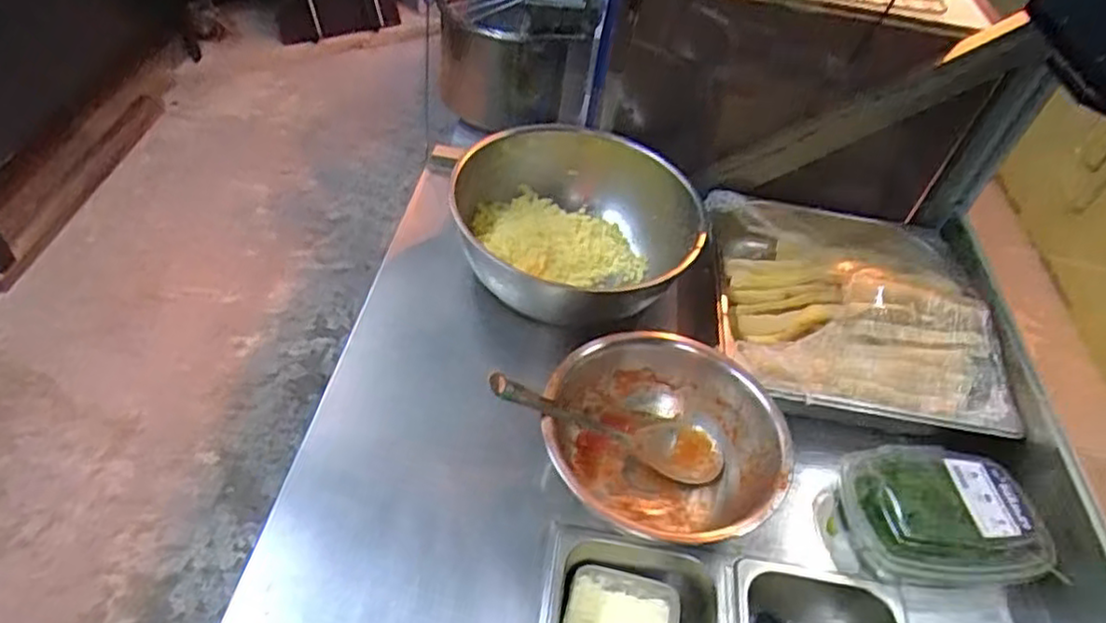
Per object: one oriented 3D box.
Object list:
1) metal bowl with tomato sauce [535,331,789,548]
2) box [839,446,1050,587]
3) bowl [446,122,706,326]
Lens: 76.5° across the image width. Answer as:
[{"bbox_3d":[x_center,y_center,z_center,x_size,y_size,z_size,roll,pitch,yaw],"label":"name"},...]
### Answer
[{"bbox_3d":[0.116,0.119,0.709,0.234,0.086,0.213,5,46,-5],"label":"metal bowl with tomato sauce"},{"bbox_3d":[0.384,0.198,0.697,0.185,0.055,0.138,9,46,-2],"label":"box"},{"bbox_3d":[0.040,-0.105,0.904,0.317,0.100,0.321,5,46,-5],"label":"bowl"}]

